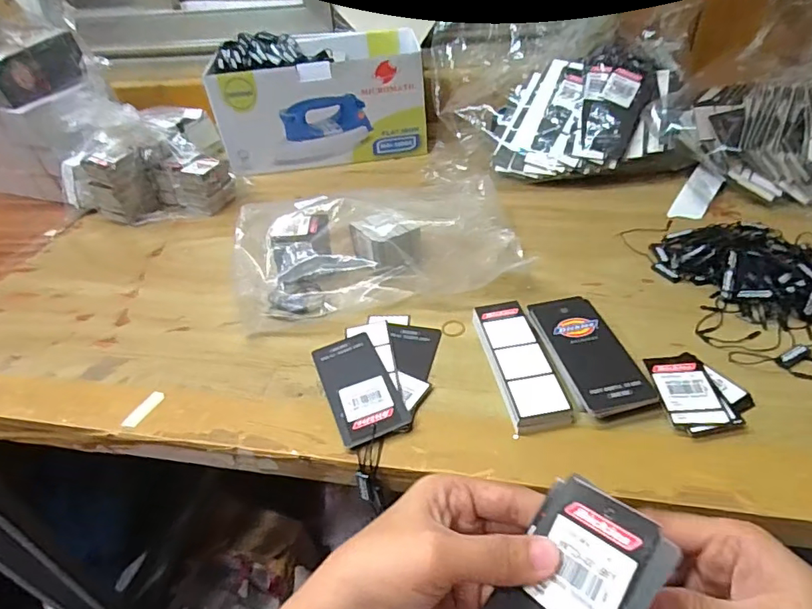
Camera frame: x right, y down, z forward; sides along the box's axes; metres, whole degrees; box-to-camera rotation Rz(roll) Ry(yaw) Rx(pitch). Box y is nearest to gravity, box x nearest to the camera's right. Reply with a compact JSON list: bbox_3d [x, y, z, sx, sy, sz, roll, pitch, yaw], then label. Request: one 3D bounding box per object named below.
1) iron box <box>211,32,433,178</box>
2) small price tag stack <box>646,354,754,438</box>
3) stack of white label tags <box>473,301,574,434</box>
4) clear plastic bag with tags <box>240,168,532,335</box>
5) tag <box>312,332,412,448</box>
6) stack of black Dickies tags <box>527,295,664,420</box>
[{"bbox_3d":[-0.116,-0.283,0.708,0.267,0.133,0.142,-11,42,-4],"label":"iron box"},{"bbox_3d":[0.202,0.059,0.359,0.061,0.009,0.066,-10,42,-3],"label":"small price tag stack"},{"bbox_3d":[0.083,0.041,0.392,0.042,0.014,0.122,-11,42,-4],"label":"stack of white label tags"},{"bbox_3d":[-0.021,-0.066,0.486,0.273,0.064,0.145,-11,42,-4],"label":"clear plastic bag with tags"},{"bbox_3d":[-0.037,0.060,0.393,0.048,0.004,0.109,-20,38,-12],"label":"tag"},{"bbox_3d":[0.135,0.034,0.389,0.053,0.010,0.115,-11,42,-4],"label":"stack of black Dickies tags"}]

